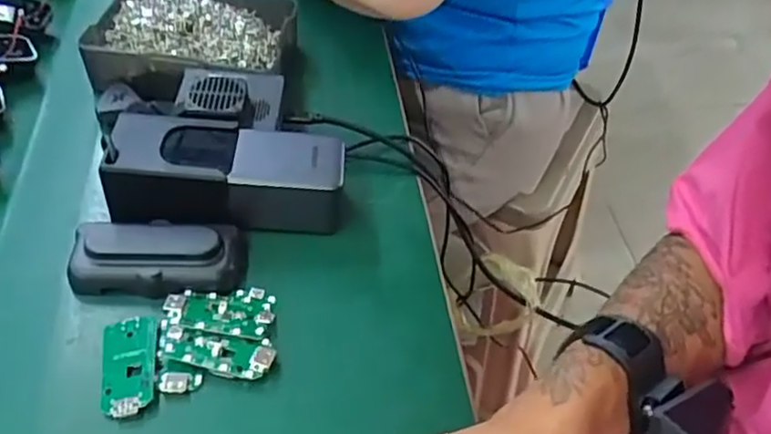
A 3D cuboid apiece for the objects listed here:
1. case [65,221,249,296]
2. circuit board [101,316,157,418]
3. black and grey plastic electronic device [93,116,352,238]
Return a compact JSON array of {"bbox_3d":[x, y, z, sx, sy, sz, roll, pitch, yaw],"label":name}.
[{"bbox_3d":[-0.148,0.026,0.426,0.107,0.027,0.046,-3,48,-5],"label":"case"},{"bbox_3d":[-0.151,0.087,0.385,0.029,0.009,0.064,-7,48,-9],"label":"circuit board"},{"bbox_3d":[-0.107,-0.029,0.457,0.151,0.061,0.058,1,48,-1],"label":"black and grey plastic electronic device"}]

